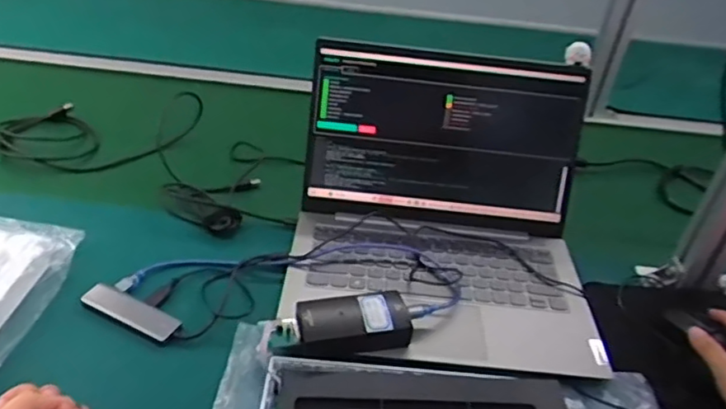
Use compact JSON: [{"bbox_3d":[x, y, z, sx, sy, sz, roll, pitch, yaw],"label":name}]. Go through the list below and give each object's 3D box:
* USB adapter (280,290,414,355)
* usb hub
[{"bbox_3d":[-0.015,0.108,0.568,0.111,0.031,0.056,-2,37,-13],"label":"USB adapter"},{"bbox_3d":[-0.224,0.104,0.590,0.107,0.014,0.032,21,38,18],"label":"usb hub"}]

